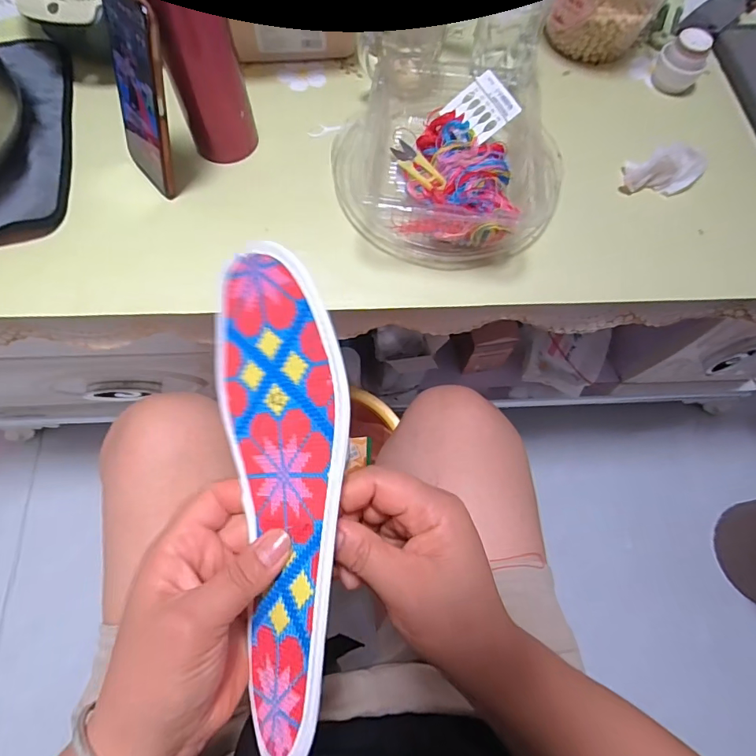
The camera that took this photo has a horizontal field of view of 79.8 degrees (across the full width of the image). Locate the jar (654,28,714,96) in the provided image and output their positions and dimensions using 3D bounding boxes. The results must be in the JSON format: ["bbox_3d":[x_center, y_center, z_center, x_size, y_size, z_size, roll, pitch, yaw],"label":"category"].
[{"bbox_3d":[0.355,-0.368,0.524,0.044,0.050,0.047,1,70,-2],"label":"jar"}]

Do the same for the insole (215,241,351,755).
[{"bbox_3d":[-0.047,0.053,0.225,0.080,0.018,0.238,-15,79,30],"label":"insole"}]

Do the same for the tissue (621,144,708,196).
[{"bbox_3d":[0.302,-0.217,0.471,0.074,0.044,0.040,-5,70,-4],"label":"tissue"}]

